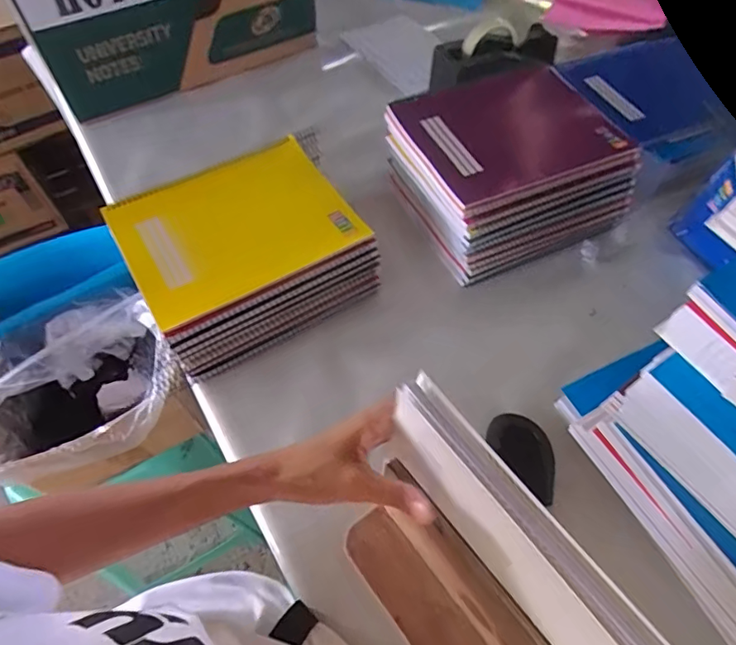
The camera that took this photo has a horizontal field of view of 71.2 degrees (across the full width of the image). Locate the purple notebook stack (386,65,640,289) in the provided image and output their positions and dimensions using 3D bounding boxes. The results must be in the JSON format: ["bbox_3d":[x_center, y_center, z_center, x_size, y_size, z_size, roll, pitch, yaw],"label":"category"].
[{"bbox_3d":[0.178,-0.202,0.682,0.247,0.138,0.224,-21,59,-14],"label":"purple notebook stack"}]

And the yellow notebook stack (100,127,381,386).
[{"bbox_3d":[-0.138,-0.088,0.627,0.270,0.106,0.212,-28,61,-17],"label":"yellow notebook stack"}]

